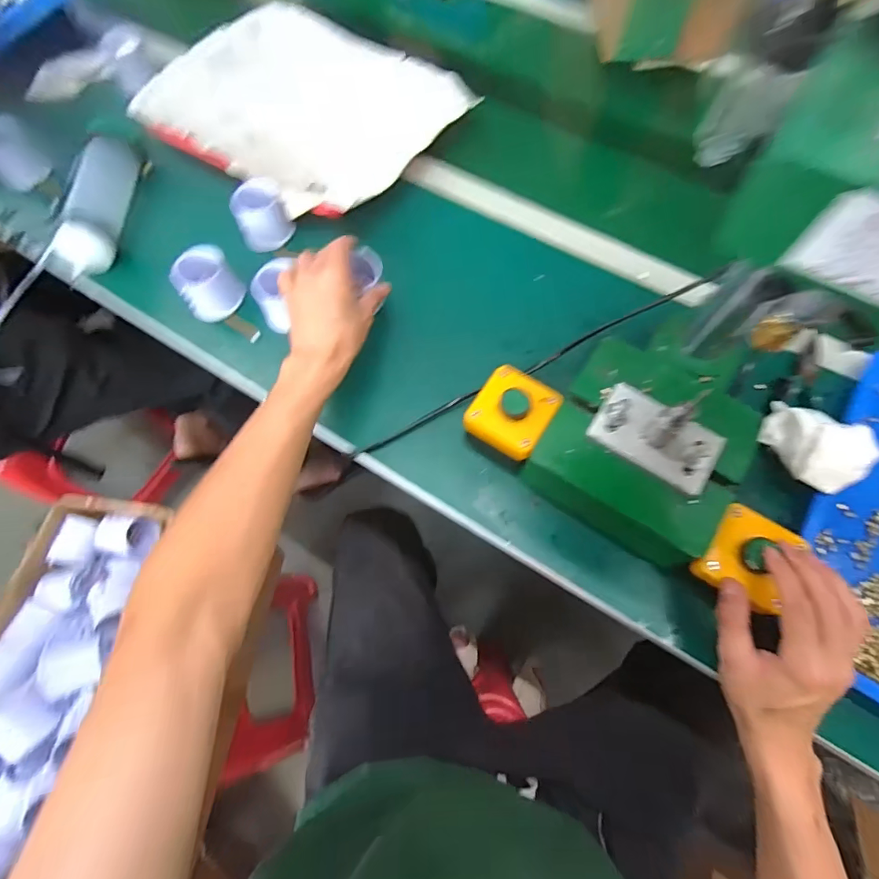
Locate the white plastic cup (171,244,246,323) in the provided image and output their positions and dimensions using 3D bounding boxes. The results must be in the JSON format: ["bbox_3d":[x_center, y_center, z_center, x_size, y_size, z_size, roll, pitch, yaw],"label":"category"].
[{"bbox_3d":[-0.255,-0.172,0.505,0.060,0.055,0.064,0,67,-1],"label":"white plastic cup"}]

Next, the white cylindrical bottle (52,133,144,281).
[{"bbox_3d":[-0.402,-0.279,0.540,0.049,0.046,0.185,-1,67,-2],"label":"white cylindrical bottle"}]

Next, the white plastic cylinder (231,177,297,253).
[{"bbox_3d":[-0.208,-0.265,0.541,0.062,0.052,0.067,-27,70,-12],"label":"white plastic cylinder"}]

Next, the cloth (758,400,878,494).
[{"bbox_3d":[0.351,0.008,0.429,0.070,0.049,0.090,-40,74,-16],"label":"cloth"}]

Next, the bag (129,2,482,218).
[{"bbox_3d":[-0.171,-0.432,0.588,0.340,0.042,0.285,28,69,10],"label":"bag"}]

